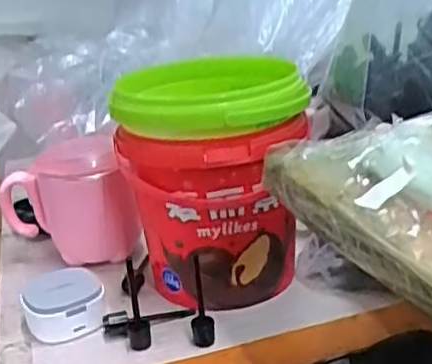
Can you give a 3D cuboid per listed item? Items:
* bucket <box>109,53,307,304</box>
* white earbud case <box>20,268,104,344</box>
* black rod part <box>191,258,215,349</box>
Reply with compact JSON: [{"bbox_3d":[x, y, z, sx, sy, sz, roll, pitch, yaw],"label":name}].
[{"bbox_3d":[0.000,0.000,0.484,0.126,0.154,0.126,-6,21,-1],"label":"bucket"},{"bbox_3d":[-0.107,0.085,0.472,0.053,0.031,0.062,-11,21,-14],"label":"white earbud case"},{"bbox_3d":[-0.010,0.077,0.424,0.014,0.057,0.019,-10,21,-10],"label":"black rod part"}]

